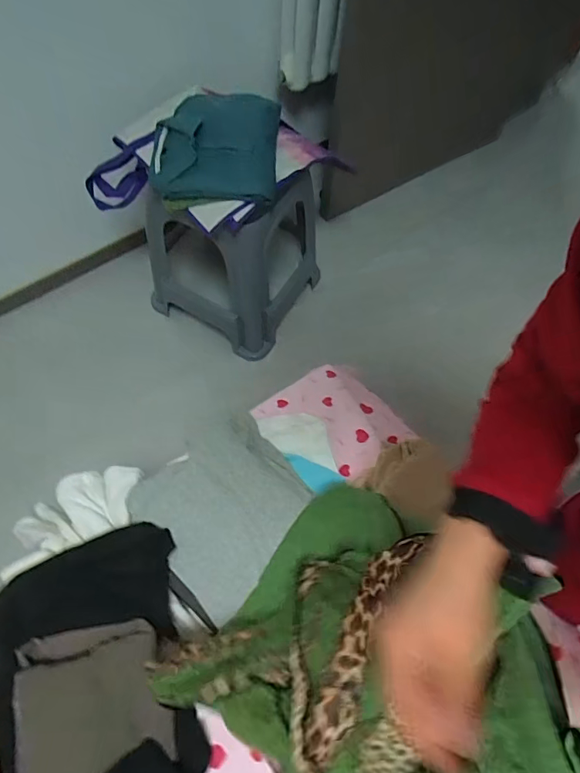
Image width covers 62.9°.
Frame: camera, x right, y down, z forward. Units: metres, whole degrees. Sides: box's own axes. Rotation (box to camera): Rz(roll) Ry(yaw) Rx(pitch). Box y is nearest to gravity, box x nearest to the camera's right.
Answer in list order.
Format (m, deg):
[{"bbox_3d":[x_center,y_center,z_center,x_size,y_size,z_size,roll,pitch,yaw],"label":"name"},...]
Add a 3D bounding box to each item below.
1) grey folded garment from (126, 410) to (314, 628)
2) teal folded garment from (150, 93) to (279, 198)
[{"bbox_3d":[-0.085,0.150,0.624,0.204,0.054,0.204,-41,73,-20],"label":"grey folded garment"},{"bbox_3d":[-0.158,-0.486,0.954,0.260,0.087,0.216,3,94,12],"label":"teal folded garment"}]

